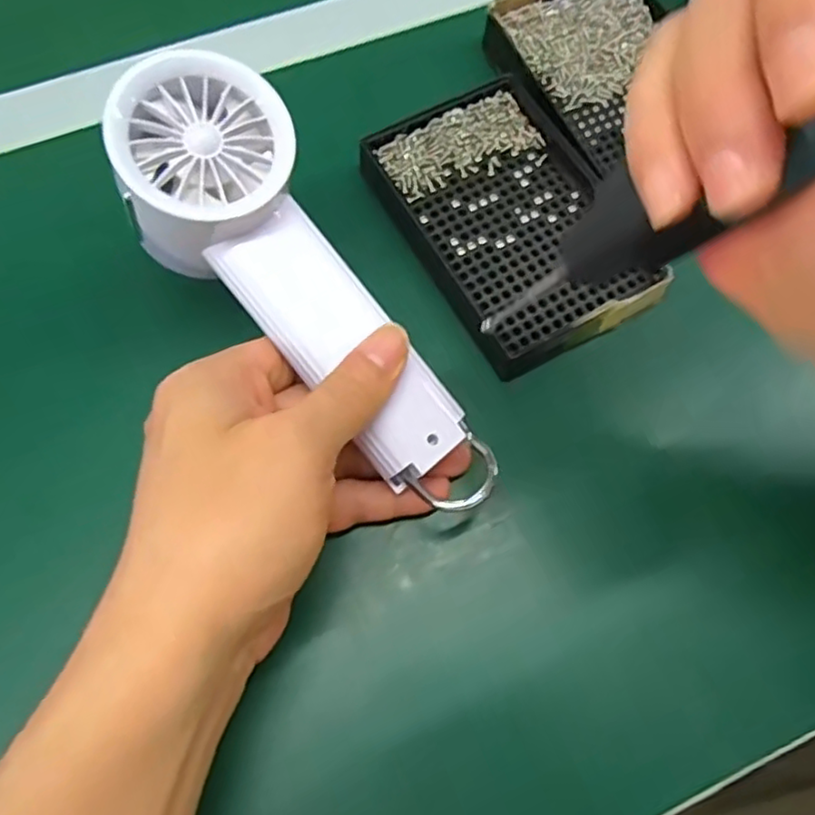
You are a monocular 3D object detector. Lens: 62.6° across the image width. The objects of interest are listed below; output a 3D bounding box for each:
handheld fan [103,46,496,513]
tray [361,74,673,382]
[{"bbox_3d":[-0.036,-0.038,0.251,0.063,0.032,0.187,-39,97,-14],"label":"handheld fan"},{"bbox_3d":[0.049,-0.091,0.319,0.096,0.018,0.142,-29,73,-11],"label":"tray"}]

